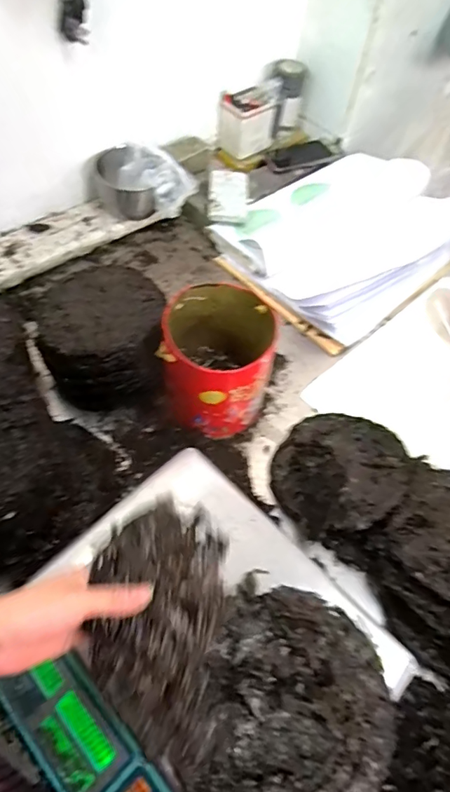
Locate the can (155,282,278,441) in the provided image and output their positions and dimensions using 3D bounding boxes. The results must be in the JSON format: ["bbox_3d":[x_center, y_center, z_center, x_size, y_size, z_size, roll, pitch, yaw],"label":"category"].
[{"bbox_3d":[-0.014,-0.049,0.745,0.160,0.169,0.176,2,59,-3],"label":"can"}]

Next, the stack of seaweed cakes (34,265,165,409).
[{"bbox_3d":[-0.199,-0.100,0.791,0.193,0.142,0.211,-9,58,-10],"label":"stack of seaweed cakes"}]

